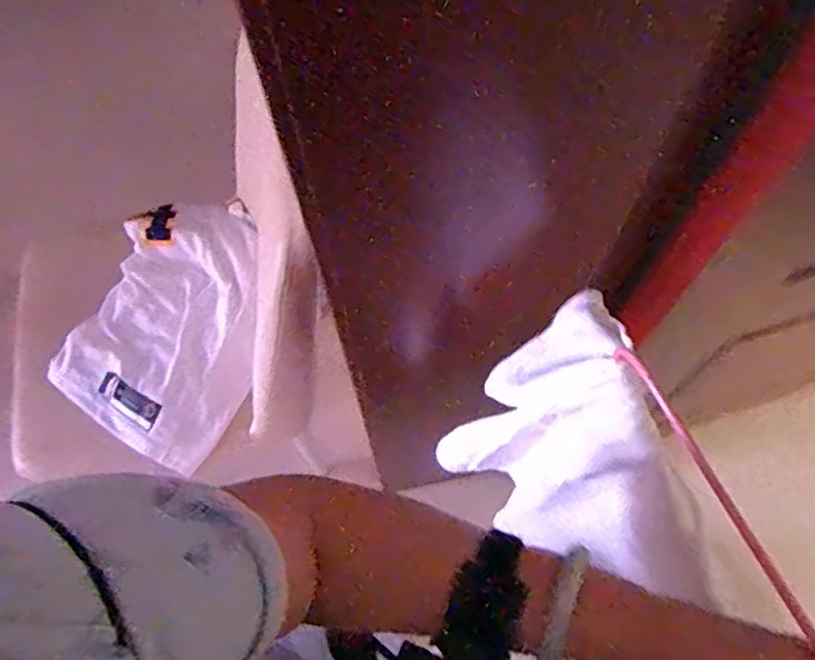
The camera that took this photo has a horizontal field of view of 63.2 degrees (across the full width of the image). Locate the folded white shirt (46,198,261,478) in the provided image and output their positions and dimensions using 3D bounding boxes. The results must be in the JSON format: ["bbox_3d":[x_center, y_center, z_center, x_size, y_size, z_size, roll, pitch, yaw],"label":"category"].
[{"bbox_3d":[-0.356,-0.014,1.025,0.288,0.110,0.385,22,69,10],"label":"folded white shirt"}]

